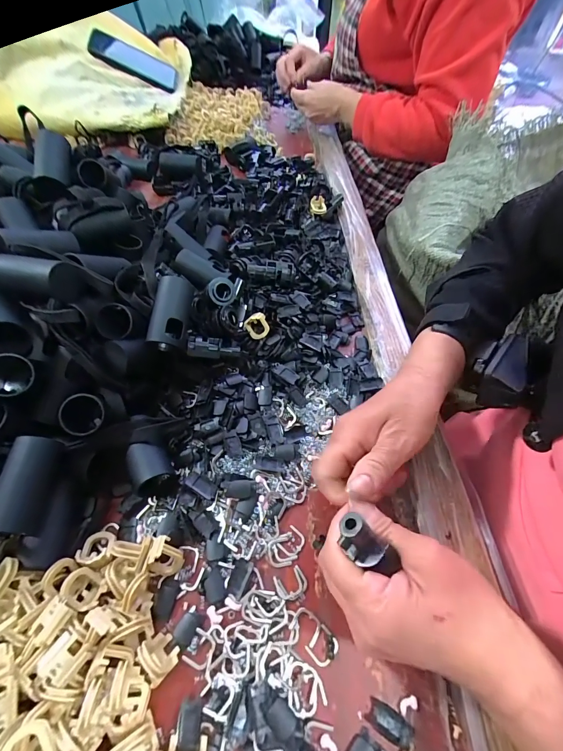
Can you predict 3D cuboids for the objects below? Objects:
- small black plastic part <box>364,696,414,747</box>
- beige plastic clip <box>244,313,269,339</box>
[{"bbox_3d":[0.064,0.205,0.193,0.026,0.004,0.013,27,58,16],"label":"small black plastic part"},{"bbox_3d":[-0.025,-0.052,0.344,0.023,0.024,0.011,-29,15,14],"label":"beige plastic clip"}]

